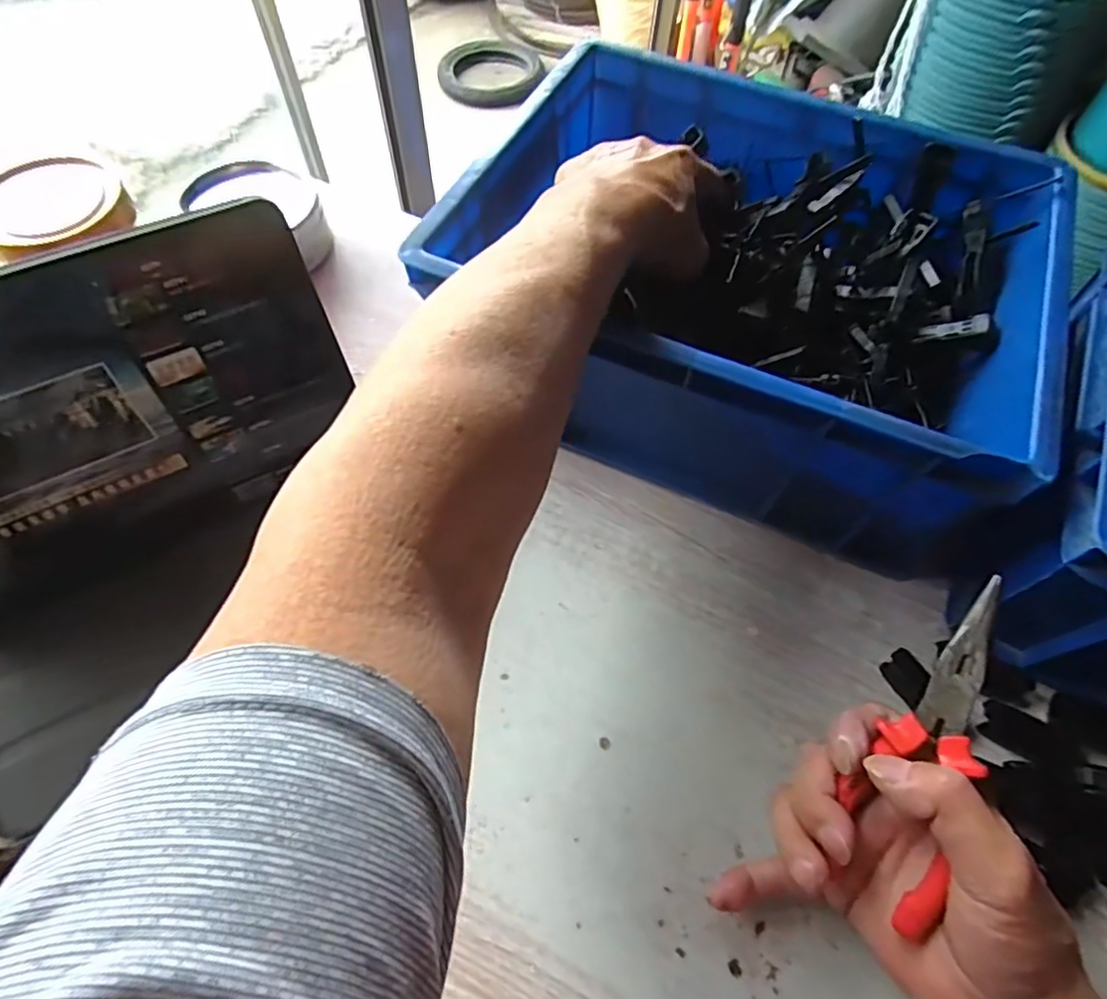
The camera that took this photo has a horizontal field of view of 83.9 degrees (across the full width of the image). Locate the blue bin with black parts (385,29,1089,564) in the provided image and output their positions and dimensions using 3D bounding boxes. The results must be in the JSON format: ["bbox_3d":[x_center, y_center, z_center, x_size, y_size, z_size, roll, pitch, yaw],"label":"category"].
[{"bbox_3d":[0.122,-0.135,0.403,0.333,0.126,0.252,22,62,10],"label":"blue bin with black parts"}]

